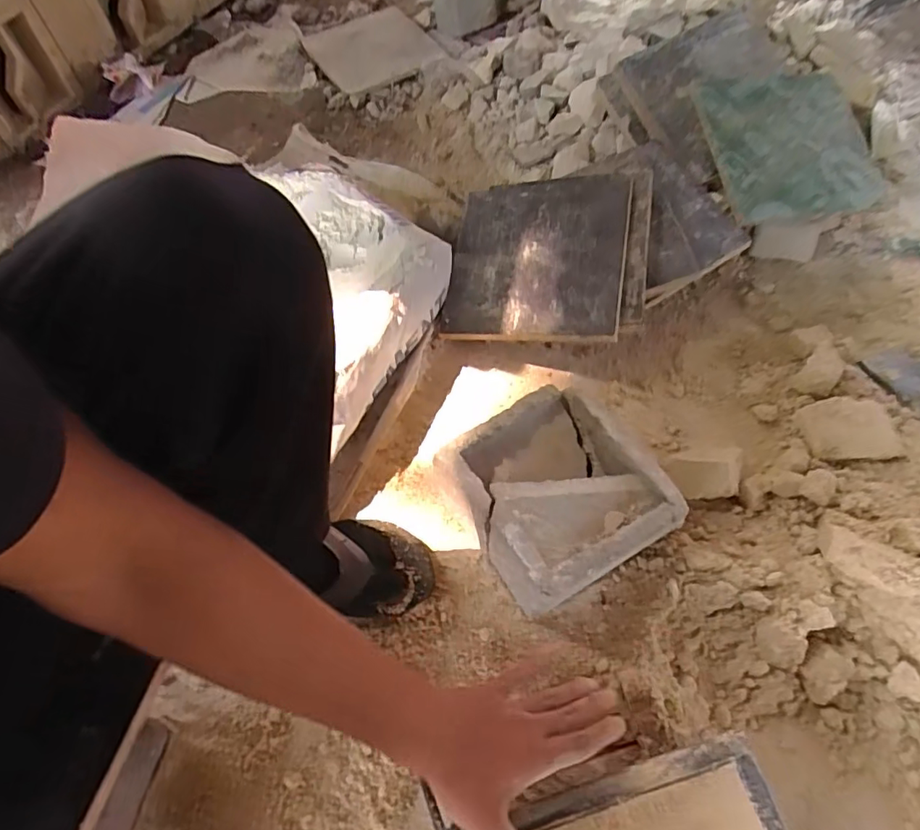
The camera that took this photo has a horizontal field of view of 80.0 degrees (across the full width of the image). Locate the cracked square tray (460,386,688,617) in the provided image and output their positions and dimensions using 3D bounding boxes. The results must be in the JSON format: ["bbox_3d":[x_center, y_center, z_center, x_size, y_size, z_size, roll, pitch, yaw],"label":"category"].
[{"bbox_3d":[0.111,0.092,0.627,0.191,0.108,0.195,-27,62,-15],"label":"cracked square tray"}]

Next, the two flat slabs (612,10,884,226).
[{"bbox_3d":[0.461,-0.460,0.860,0.280,0.091,0.391,-17,66,-11],"label":"two flat slabs"}]

